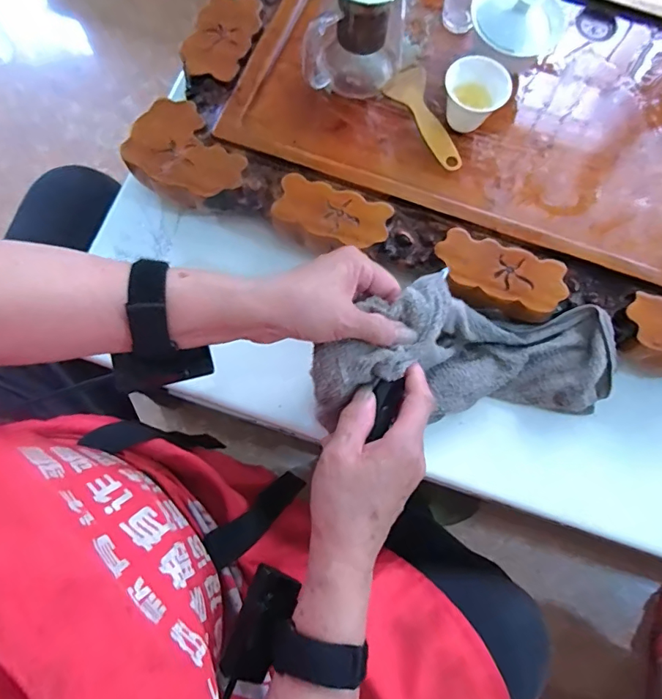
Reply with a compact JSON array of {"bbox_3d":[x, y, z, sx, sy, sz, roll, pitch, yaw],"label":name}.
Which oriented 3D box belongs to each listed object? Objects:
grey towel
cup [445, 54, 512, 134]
[{"bbox_3d":[0.114,0.004,0.393,0.263,0.080,0.096,1,75,-26],"label":"grey towel"},{"bbox_3d":[0.134,-0.237,0.443,0.056,0.051,0.054,0,76,-2],"label":"cup"}]

